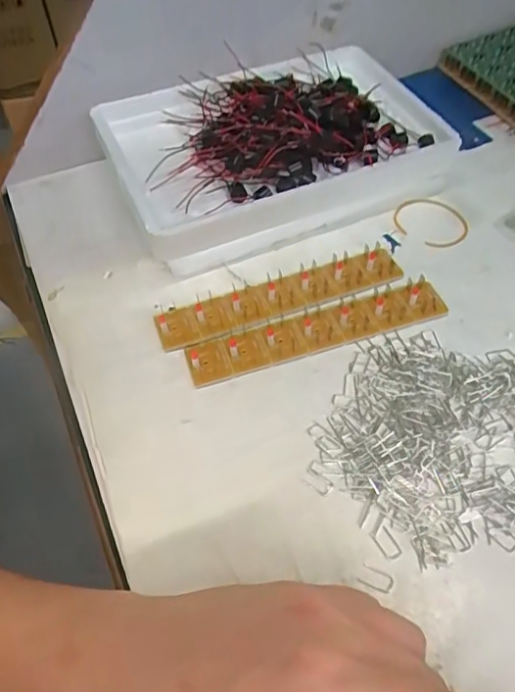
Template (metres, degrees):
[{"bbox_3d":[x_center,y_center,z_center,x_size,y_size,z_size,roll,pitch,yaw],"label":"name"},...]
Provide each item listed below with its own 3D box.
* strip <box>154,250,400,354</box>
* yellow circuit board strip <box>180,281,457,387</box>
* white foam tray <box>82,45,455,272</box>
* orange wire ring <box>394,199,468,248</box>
[{"bbox_3d":[0.016,-0.032,0.360,0.166,0.008,0.029,-17,52,-10],"label":"strip"},{"bbox_3d":[0.037,-0.010,0.343,0.163,0.008,0.029,-16,52,-9],"label":"yellow circuit board strip"},{"bbox_3d":[0.011,-0.157,0.421,0.239,0.064,0.161,-21,53,-13],"label":"white foam tray"},{"bbox_3d":[0.127,-0.092,0.407,0.048,0.005,0.057,-25,52,-11],"label":"orange wire ring"}]

